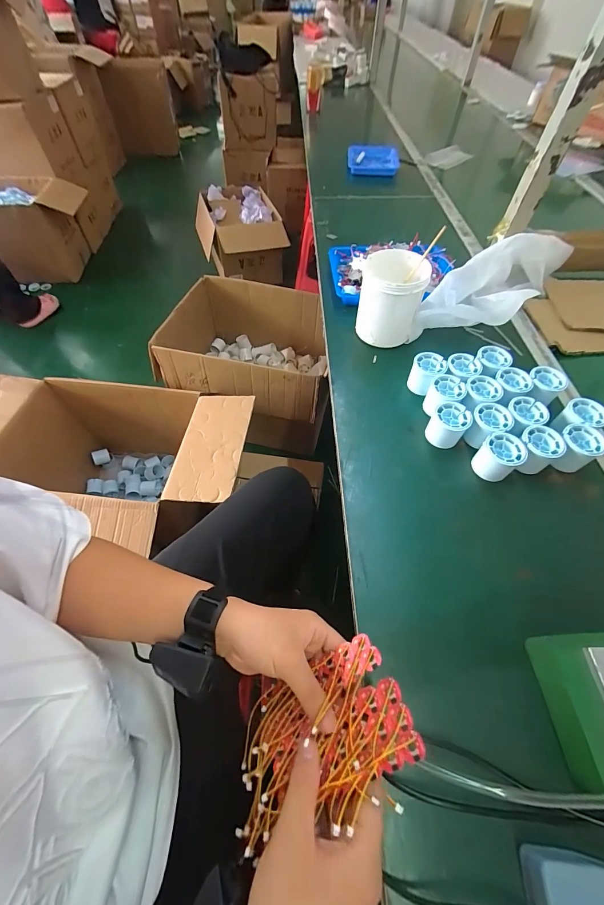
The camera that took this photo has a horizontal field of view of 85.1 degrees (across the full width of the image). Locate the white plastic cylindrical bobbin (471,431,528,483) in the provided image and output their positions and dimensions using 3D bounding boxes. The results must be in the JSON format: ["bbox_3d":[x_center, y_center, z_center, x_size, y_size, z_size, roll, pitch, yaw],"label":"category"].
[{"bbox_3d":[0.282,0.008,0.474,0.051,0.051,0.053,1,57,-1],"label":"white plastic cylindrical bobbin"}]

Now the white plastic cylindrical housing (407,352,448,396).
[{"bbox_3d":[0.214,-0.134,0.569,0.055,0.053,0.057,14,58,8],"label":"white plastic cylindrical housing"}]

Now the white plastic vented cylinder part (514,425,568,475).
[{"bbox_3d":[0.339,-0.004,0.481,0.060,0.047,0.053,-1,57,-2],"label":"white plastic vented cylinder part"}]

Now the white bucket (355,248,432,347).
[{"bbox_3d":[0.160,-0.275,0.608,0.110,0.136,0.109,7,57,3],"label":"white bucket"}]

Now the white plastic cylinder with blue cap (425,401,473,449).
[{"bbox_3d":[0.222,-0.039,0.509,0.051,0.055,0.060,31,61,17],"label":"white plastic cylinder with blue cap"}]

